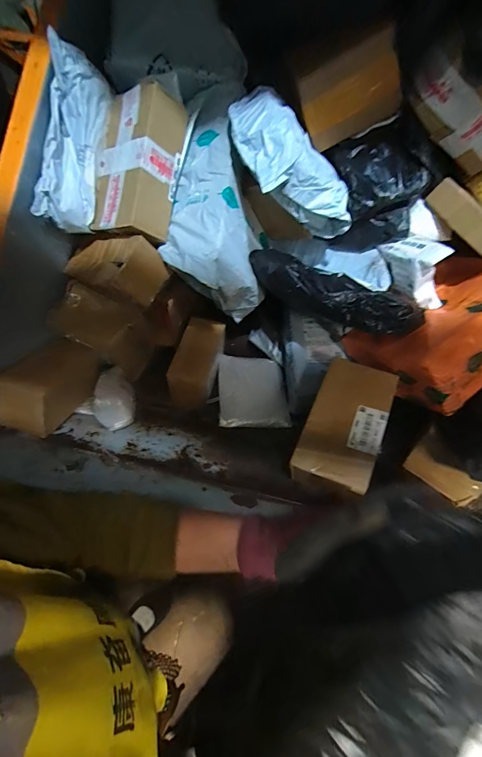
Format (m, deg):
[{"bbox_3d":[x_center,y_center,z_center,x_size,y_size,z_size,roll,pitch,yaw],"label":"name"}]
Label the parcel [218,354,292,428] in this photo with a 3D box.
[{"bbox_3d":[0.024,0.025,0.732,0.139,0.014,0.171,0,55,-6],"label":"parcel"}]

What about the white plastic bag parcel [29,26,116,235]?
[{"bbox_3d":[-0.256,-0.343,0.525,0.044,0.245,0.102,29,28,15],"label":"white plastic bag parcel"}]

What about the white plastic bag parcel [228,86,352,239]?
[{"bbox_3d":[0.081,-0.294,0.512,0.223,0.073,0.119,35,48,-30],"label":"white plastic bag parcel"}]

